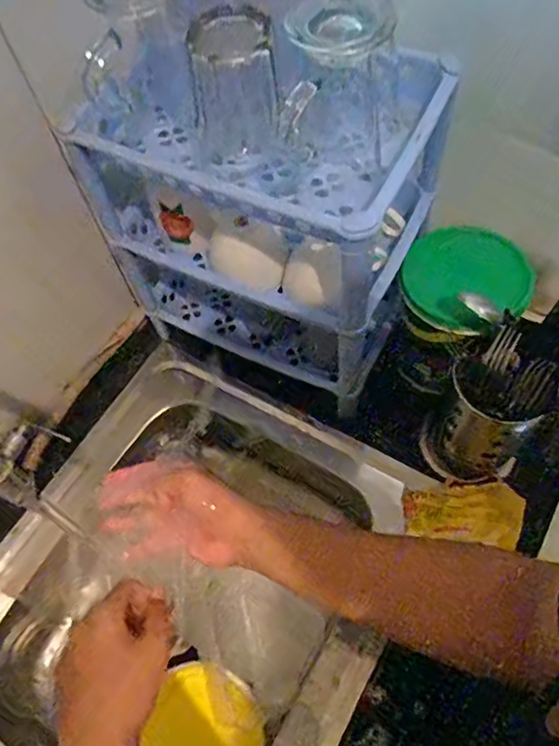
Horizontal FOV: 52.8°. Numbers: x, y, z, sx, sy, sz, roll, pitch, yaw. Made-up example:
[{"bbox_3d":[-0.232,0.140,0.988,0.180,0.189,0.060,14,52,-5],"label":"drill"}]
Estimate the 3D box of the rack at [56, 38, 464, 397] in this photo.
[{"bbox_3d":[-0.013,-0.164,0.625,0.304,0.314,0.194,23,64,16],"label":"rack"}]

